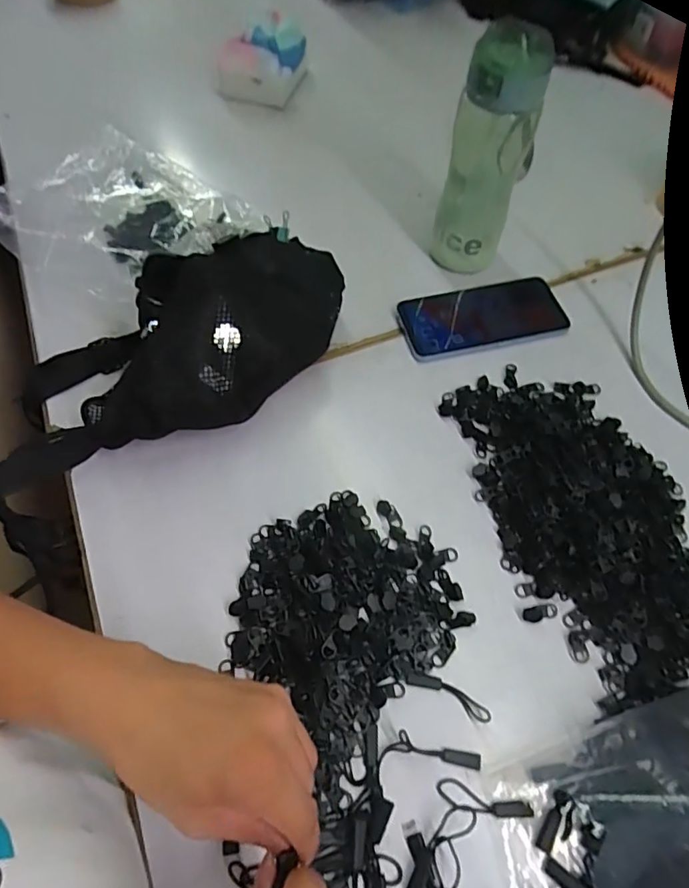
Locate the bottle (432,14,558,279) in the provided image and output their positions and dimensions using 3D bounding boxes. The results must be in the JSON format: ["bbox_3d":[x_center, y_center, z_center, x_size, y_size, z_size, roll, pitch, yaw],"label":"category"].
[{"bbox_3d":[0.134,-0.267,0.485,0.074,0.200,0.076,14,61,7],"label":"bottle"}]

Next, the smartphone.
[{"bbox_3d":[0.136,-0.126,0.512,0.159,0.014,0.073,-13,61,-8],"label":"smartphone"}]

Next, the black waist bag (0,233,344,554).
[{"bbox_3d":[-0.134,-0.061,0.422,0.321,0.103,0.124,-40,68,-21],"label":"black waist bag"}]

